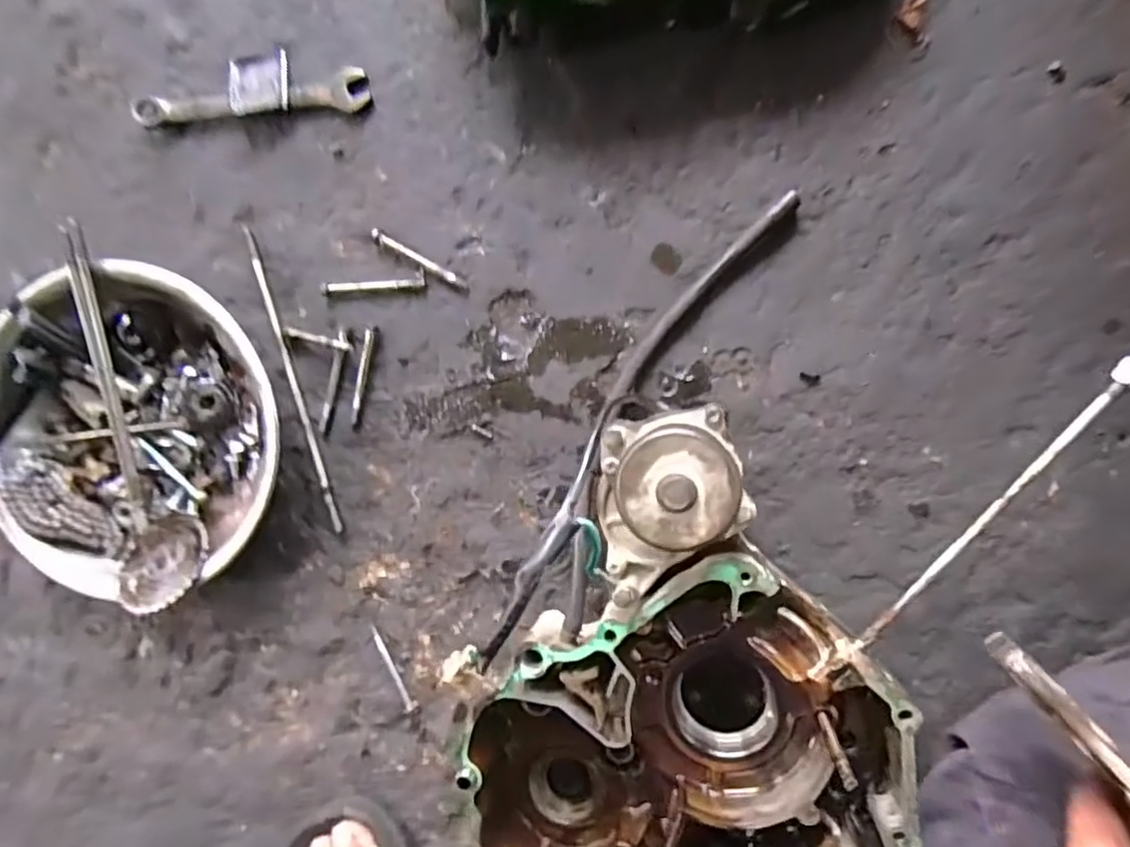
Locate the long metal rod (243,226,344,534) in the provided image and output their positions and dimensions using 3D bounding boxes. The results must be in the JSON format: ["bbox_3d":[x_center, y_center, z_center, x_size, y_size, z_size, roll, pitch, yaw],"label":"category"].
[{"bbox_3d":[-0.178,-0.029,0.400,0.008,0.006,0.205,-17,90,9],"label":"long metal rod"}]

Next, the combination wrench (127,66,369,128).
[{"bbox_3d":[-0.202,-0.205,0.391,0.153,0.013,0.025,-5,92,9],"label":"combination wrench"}]

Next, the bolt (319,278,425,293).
[{"bbox_3d":[-0.121,-0.087,0.386,0.065,0.008,0.007,-1,92,9],"label":"bolt"}]

